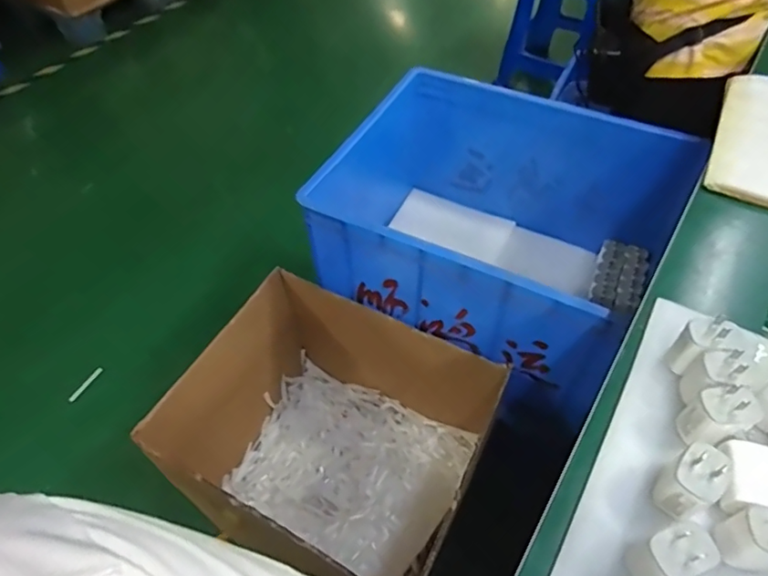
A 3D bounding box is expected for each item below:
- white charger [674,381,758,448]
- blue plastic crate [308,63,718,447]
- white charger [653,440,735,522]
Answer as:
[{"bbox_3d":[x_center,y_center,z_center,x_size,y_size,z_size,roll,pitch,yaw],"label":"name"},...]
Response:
[{"bbox_3d":[0.252,0.099,0.402,0.035,0.049,0.033,-12,52,-7],"label":"white charger"},{"bbox_3d":[0.180,-0.098,0.921,0.473,0.312,0.419,20,55,18],"label":"blue plastic crate"},{"bbox_3d":[0.219,0.137,0.373,0.046,0.043,0.033,-28,55,-19],"label":"white charger"}]

